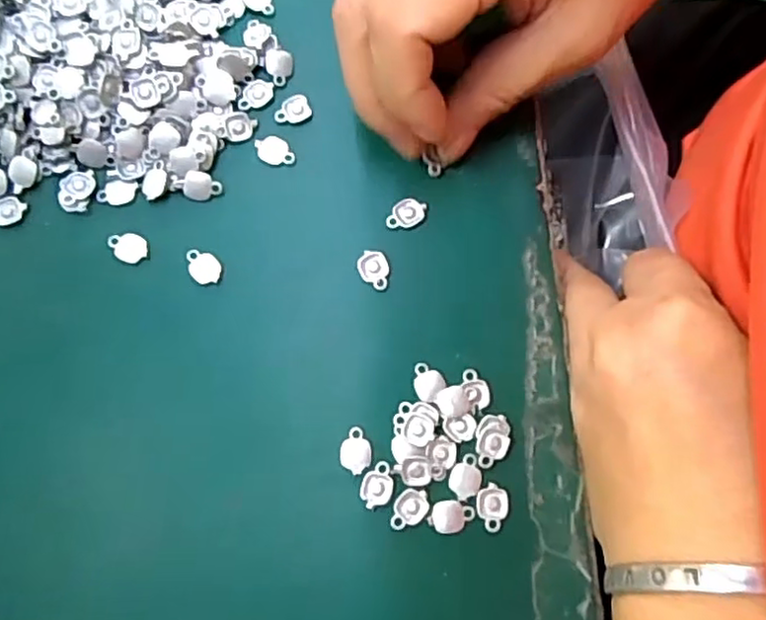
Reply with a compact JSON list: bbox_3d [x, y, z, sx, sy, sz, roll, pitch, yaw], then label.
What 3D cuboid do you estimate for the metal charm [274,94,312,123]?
[{"bbox_3d":[-0.032,-0.071,0.234,0.013,0.004,0.010,-22,79,-5],"label":"metal charm"}]

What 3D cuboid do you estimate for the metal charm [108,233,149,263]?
[{"bbox_3d":[-0.086,-0.022,0.223,0.014,0.004,0.010,36,80,6],"label":"metal charm"}]

